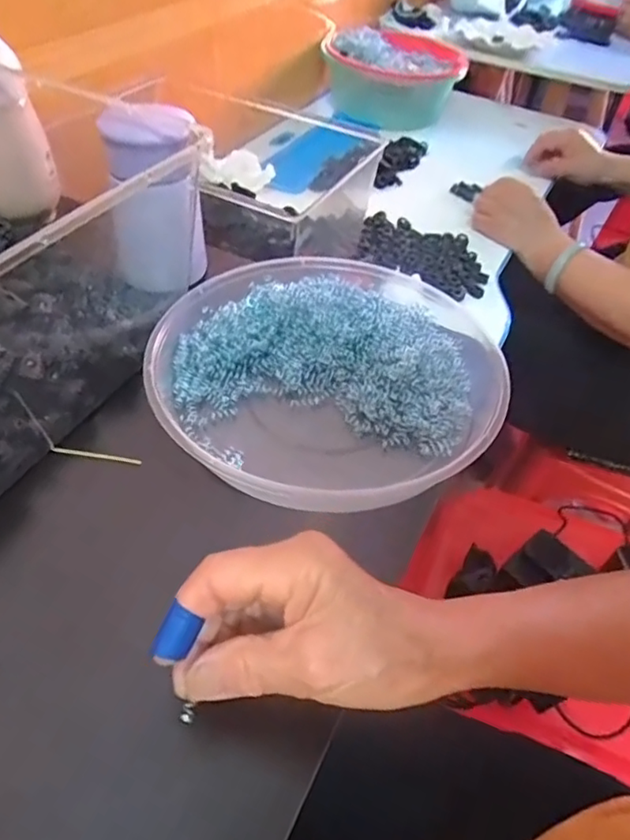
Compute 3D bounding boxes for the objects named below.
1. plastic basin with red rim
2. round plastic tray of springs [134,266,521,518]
[{"bbox_3d":[0.133,-0.599,1.059,0.233,0.115,0.260,10,47,2],"label":"plastic basin with red rim"},{"bbox_3d":[0.010,-0.035,0.420,0.240,0.038,0.210,-17,51,-21],"label":"round plastic tray of springs"}]

